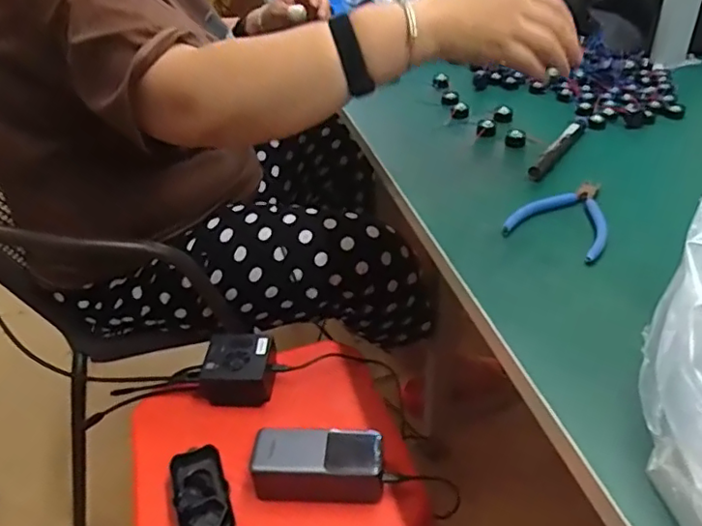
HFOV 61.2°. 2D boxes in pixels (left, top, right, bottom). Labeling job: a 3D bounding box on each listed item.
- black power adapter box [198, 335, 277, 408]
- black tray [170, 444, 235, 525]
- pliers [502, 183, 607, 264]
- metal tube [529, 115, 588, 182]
[{"bbox_3d":[-0.134,0.129,0.714,0.084,0.048,0.073,0,38,4],"label":"black power adapter box"},{"bbox_3d":[-0.148,0.232,0.587,0.051,0.021,0.110,-15,39,-14],"label":"black tray"},{"bbox_3d":[0.186,-0.043,0.509,0.079,0.009,0.107,20,44,27],"label":"pliers"},{"bbox_3d":[0.216,-0.123,0.608,0.016,0.017,0.143,21,44,28],"label":"metal tube"}]

